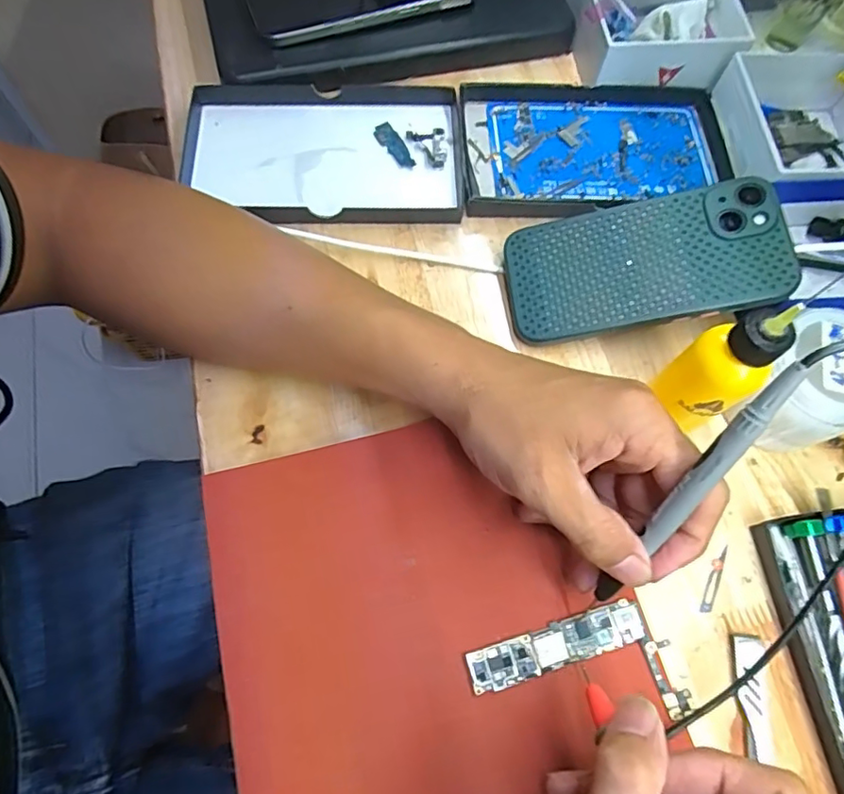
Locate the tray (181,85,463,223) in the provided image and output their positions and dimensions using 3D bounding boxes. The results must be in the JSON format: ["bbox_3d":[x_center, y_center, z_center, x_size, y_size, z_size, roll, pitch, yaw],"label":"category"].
[{"bbox_3d":[-0.069,-0.163,0.374,0.185,0.014,0.109,3,68,-1],"label":"tray"}]

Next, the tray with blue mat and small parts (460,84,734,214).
[{"bbox_3d":[0.116,-0.168,0.378,0.174,0.015,0.105,0,68,-2],"label":"tray with blue mat and small parts"}]

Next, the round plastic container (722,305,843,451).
[{"bbox_3d":[0.198,-0.008,0.296,0.057,0.057,0.059,1,68,-2],"label":"round plastic container"}]

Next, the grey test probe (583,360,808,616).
[{"bbox_3d":[0.099,0.045,0.226,0.010,0.146,0.010,30,34,12],"label":"grey test probe"}]

